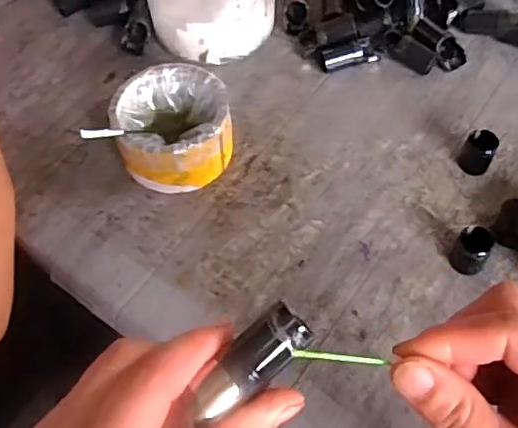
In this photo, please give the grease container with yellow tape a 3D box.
[{"bbox_3d":[-0.063,-0.064,0.452,0.082,0.048,0.084,-11,59,-4],"label":"grease container with yellow tape"}]

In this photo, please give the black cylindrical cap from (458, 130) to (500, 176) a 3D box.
[{"bbox_3d":[0.163,-0.045,0.445,0.022,0.034,0.016,23,62,16],"label":"black cylindrical cap"}]

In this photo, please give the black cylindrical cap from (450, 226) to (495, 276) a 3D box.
[{"bbox_3d":[0.142,0.025,0.401,0.022,0.033,0.019,38,67,22],"label":"black cylindrical cap"}]

